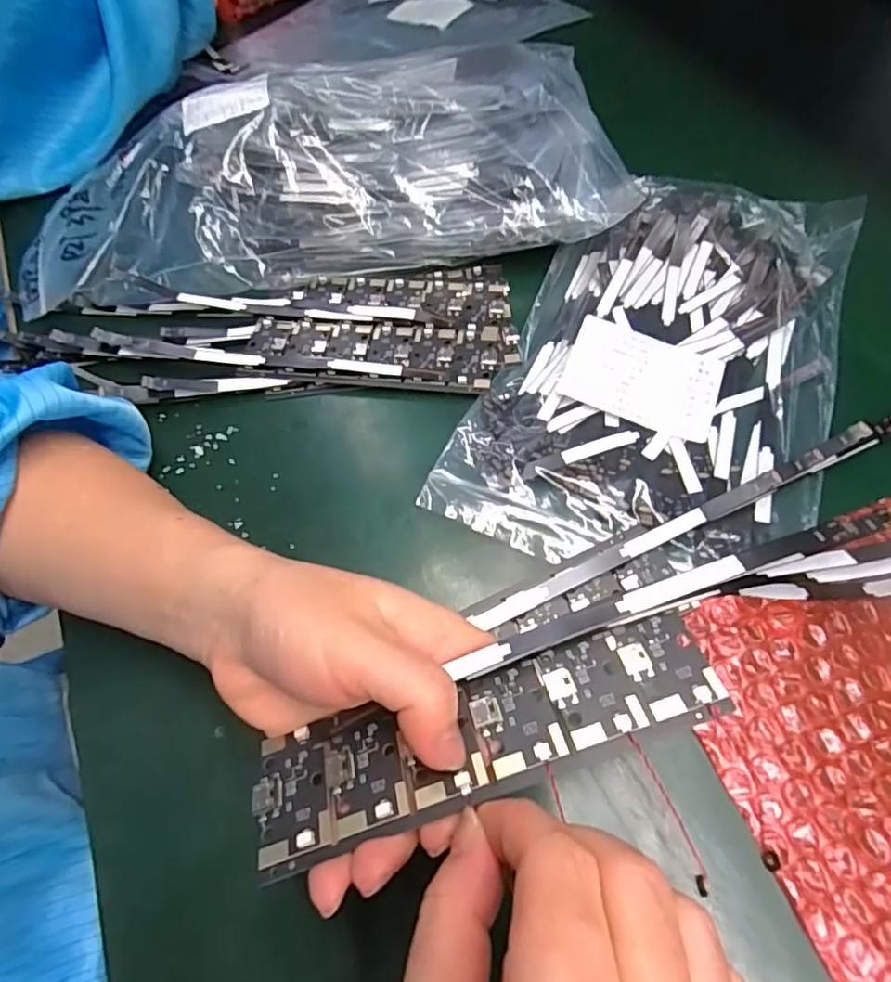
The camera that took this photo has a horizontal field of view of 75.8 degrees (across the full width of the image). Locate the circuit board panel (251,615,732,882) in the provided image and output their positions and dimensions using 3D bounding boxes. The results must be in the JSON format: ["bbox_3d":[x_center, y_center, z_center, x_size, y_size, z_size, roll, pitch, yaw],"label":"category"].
[{"bbox_3d":[0.010,0.069,0.160,0.132,0.004,0.036,-19,44,3],"label":"circuit board panel"}]

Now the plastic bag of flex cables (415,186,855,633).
[{"bbox_3d":[0.104,-0.061,0.271,0.142,0.020,0.253,23,65,16],"label":"plastic bag of flex cables"}]

